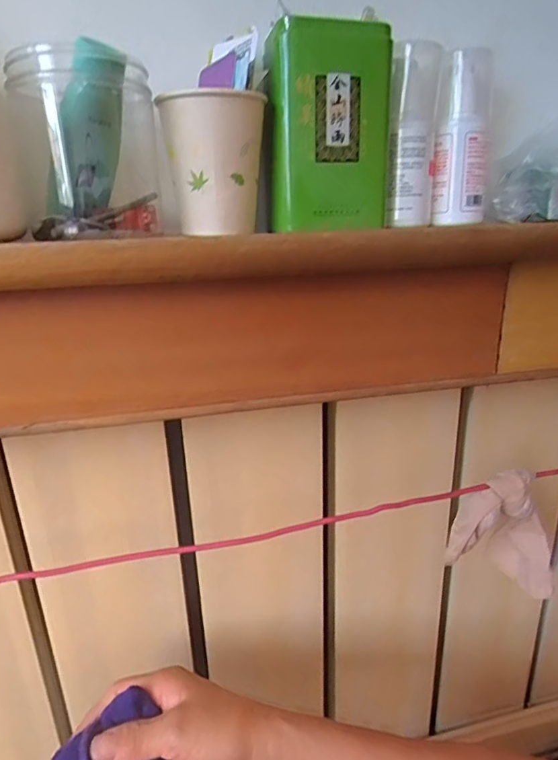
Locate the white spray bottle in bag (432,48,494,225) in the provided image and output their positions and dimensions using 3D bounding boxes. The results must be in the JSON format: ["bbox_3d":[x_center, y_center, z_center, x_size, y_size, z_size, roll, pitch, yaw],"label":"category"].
[{"bbox_3d":[0.141,-0.180,0.363,0.038,0.114,0.032,6,20,21],"label":"white spray bottle in bag"}]

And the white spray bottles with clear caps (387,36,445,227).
[{"bbox_3d":[0.099,-0.177,0.346,0.033,0.117,0.032,3,19,13],"label":"white spray bottles with clear caps"}]

